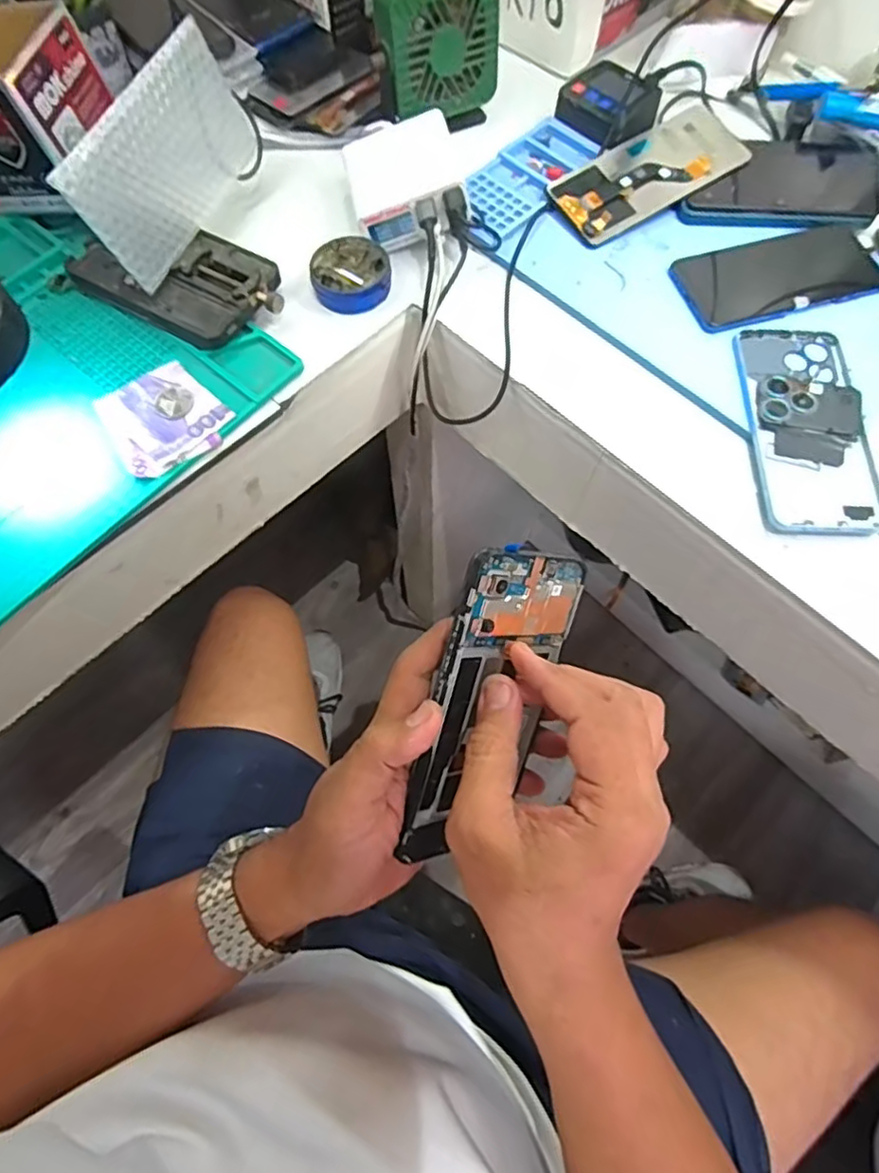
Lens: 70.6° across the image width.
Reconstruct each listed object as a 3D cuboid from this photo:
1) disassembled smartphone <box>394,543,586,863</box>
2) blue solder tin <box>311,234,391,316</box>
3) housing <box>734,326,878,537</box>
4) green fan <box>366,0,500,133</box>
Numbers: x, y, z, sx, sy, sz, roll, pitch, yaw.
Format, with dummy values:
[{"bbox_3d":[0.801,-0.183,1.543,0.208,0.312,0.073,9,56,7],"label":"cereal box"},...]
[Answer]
[{"bbox_3d":[0.027,0.058,0.307,0.007,0.075,0.158,30,112,46],"label":"disassembled smartphone"},{"bbox_3d":[-0.070,-0.247,0.491,0.059,0.017,0.061,0,68,0],"label":"blue solder tin"},{"bbox_3d":[0.257,-0.116,0.438,0.083,0.012,0.171,-1,68,0],"label":"housing"},{"bbox_3d":[-0.002,-0.447,0.521,0.105,0.107,0.045,-33,72,-13],"label":"green fan"}]

